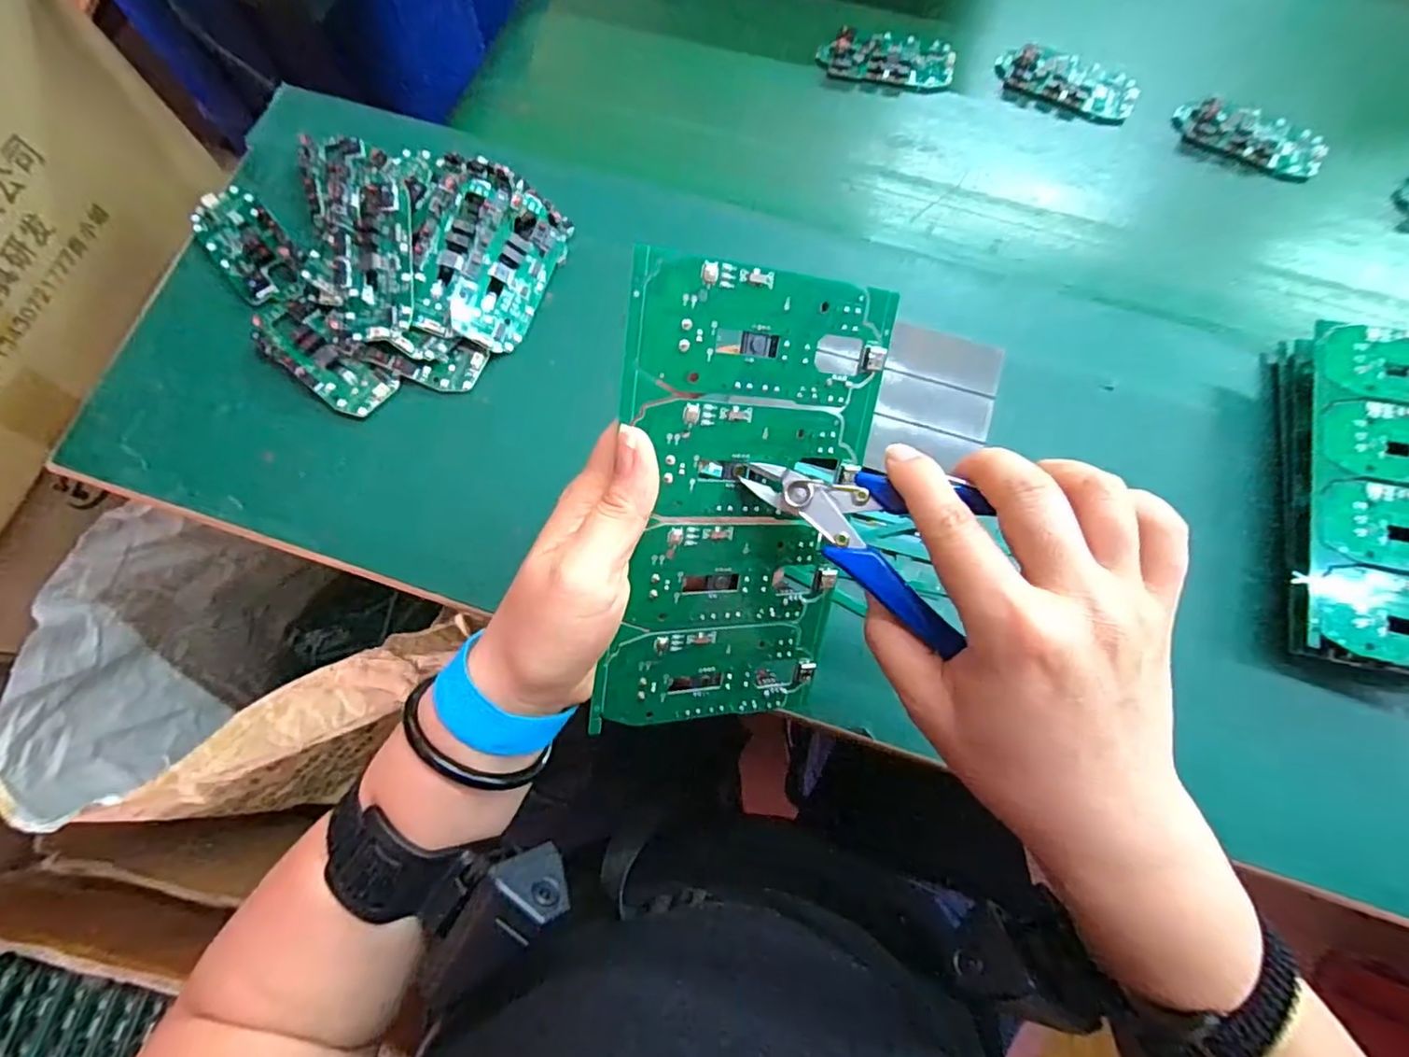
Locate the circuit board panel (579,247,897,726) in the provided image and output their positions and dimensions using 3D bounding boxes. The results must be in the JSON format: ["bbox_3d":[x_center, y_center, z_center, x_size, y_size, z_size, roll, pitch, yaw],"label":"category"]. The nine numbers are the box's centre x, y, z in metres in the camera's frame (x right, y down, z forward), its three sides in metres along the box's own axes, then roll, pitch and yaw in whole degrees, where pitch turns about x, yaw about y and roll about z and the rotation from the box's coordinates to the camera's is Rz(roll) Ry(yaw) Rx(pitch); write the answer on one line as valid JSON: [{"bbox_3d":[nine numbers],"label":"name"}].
[{"bbox_3d":[0.014,-0.003,0.253,0.106,0.004,0.187,0,110,-24],"label":"circuit board panel"}]

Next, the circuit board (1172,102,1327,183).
[{"bbox_3d":[0.380,-0.275,0.434,0.095,0.015,0.036,30,76,8],"label":"circuit board"}]

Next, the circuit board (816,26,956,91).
[{"bbox_3d":[0.133,-0.346,0.452,0.097,0.013,0.043,10,74,3],"label":"circuit board"}]

